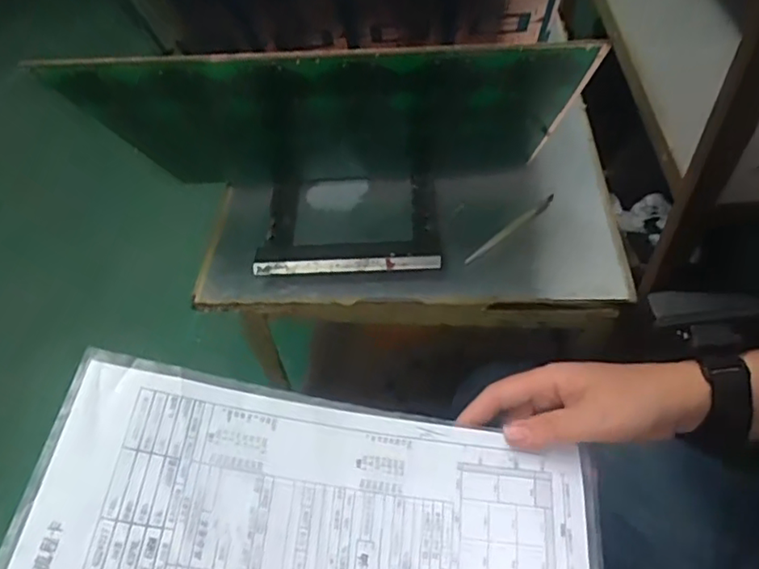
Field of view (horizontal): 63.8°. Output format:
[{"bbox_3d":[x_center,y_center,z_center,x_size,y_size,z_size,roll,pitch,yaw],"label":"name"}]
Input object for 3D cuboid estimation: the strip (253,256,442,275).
[{"bbox_3d":[-0.035,-0.021,0.646,0.197,0.013,0.010,-2,51,4],"label":"strip"}]

